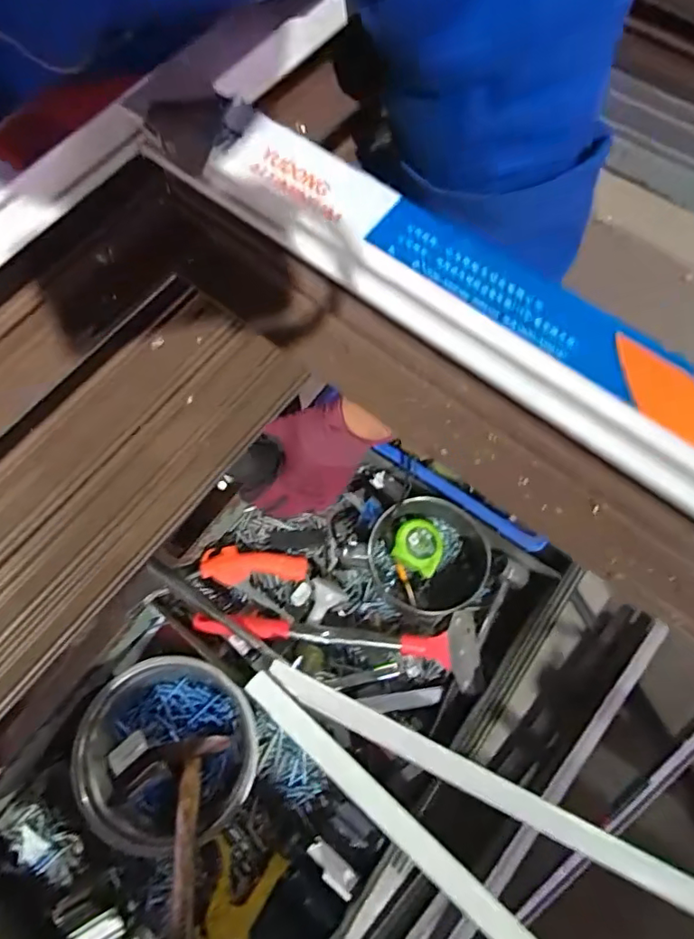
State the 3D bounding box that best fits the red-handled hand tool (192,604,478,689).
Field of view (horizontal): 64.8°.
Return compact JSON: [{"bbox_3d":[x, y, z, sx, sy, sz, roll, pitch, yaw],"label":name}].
[{"bbox_3d":[-0.011,0.218,0.693,0.359,0.046,0.088,3,71,3],"label":"red-handled hand tool"}]

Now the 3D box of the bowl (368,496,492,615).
[{"bbox_3d":[0.105,0.115,0.706,0.133,0.081,0.145,-1,71,2],"label":"bowl"}]

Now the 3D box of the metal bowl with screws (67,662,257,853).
[{"bbox_3d":[-0.212,0.337,0.656,0.200,0.070,0.189,-1,71,2],"label":"metal bowl with screws"}]

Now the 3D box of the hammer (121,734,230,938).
[{"bbox_3d":[-0.179,0.437,0.570,0.104,0.027,0.289,-12,51,-2],"label":"hammer"}]

